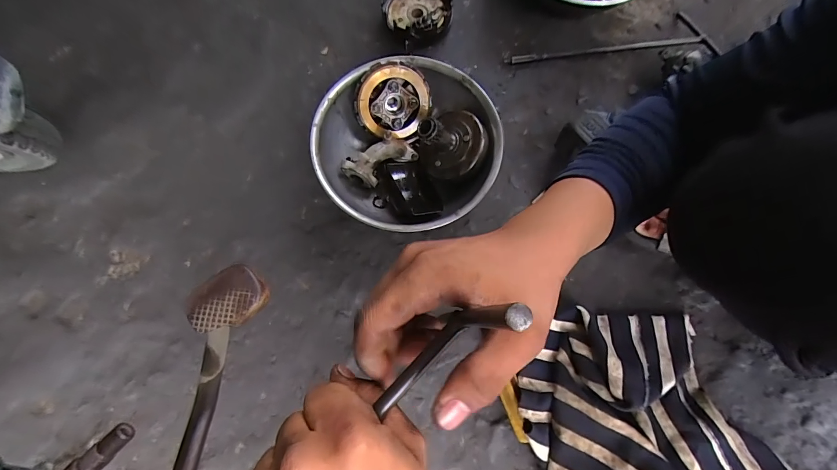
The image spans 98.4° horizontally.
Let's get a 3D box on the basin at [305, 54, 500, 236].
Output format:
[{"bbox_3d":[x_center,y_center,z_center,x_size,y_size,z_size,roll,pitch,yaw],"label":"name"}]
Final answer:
[{"bbox_3d":[-0.016,-0.127,0.535,0.249,0.108,0.253,0,75,2],"label":"basin"}]

